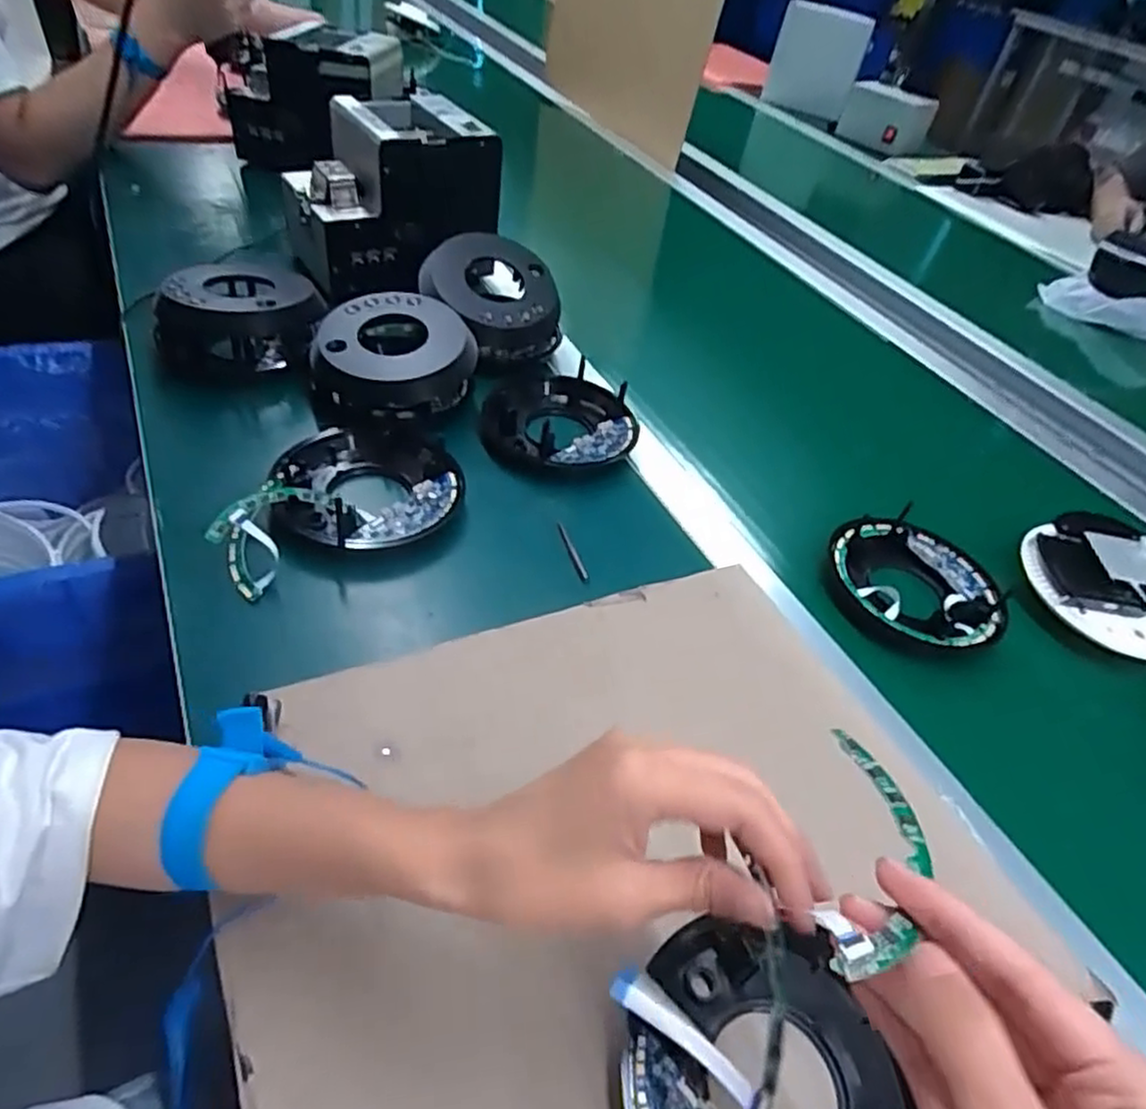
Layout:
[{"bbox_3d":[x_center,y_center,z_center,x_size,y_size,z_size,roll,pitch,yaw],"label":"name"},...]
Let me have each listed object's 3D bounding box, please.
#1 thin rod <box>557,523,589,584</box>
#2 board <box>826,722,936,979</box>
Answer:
[{"bbox_3d":[-0.001,-0.002,0.510,0.006,0.008,0.062,-11,36,-14],"label":"thin rod"},{"bbox_3d":[0.097,0.094,0.229,0.034,0.010,0.096,13,28,20],"label":"board"}]

